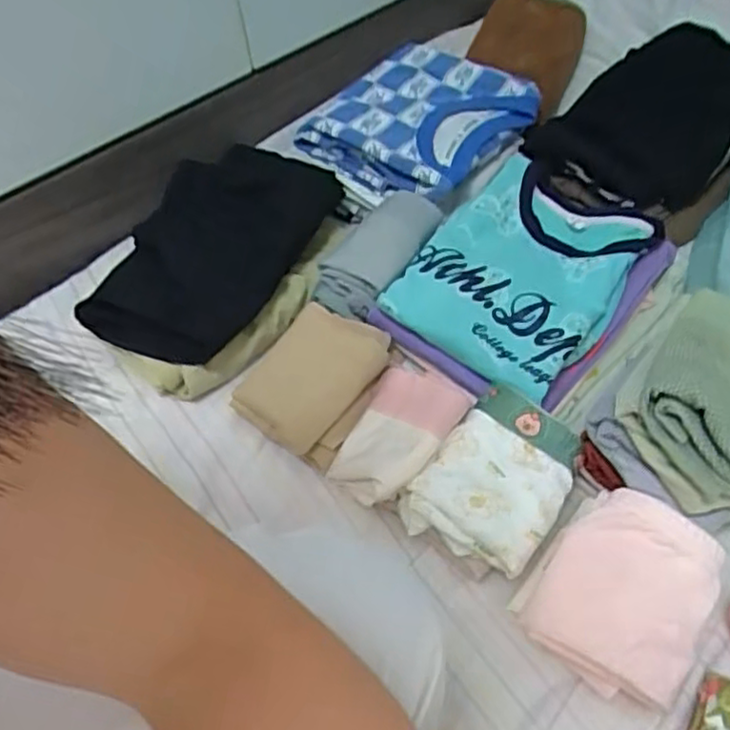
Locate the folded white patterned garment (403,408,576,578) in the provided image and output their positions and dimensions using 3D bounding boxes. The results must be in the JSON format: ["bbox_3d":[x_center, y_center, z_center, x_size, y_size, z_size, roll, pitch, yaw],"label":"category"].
[{"bbox_3d":[0.080,0.084,0.455,0.085,0.024,0.091,30,60,26],"label":"folded white patterned garment"}]

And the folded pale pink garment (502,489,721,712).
[{"bbox_3d":[0.150,0.131,0.412,0.097,0.045,0.102,27,59,25],"label":"folded pale pink garment"}]

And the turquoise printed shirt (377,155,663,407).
[{"bbox_3d":[0.124,-0.081,0.551,0.149,0.028,0.196,30,60,26],"label":"turquoise printed shirt"}]

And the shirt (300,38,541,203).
[{"bbox_3d":[0.054,-0.239,0.671,0.170,0.034,0.197,34,62,28],"label":"shirt"}]

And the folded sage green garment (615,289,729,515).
[{"bbox_3d":[0.221,0.019,0.426,0.113,0.070,0.107,-33,55,-19],"label":"folded sage green garment"}]

